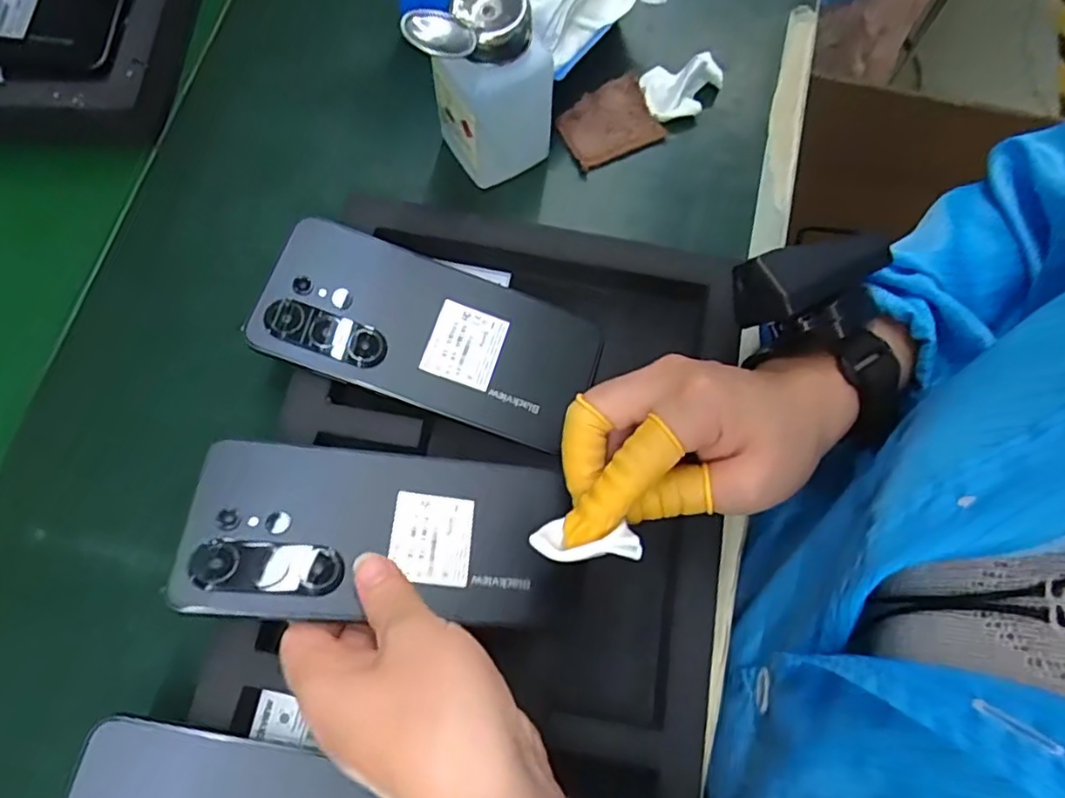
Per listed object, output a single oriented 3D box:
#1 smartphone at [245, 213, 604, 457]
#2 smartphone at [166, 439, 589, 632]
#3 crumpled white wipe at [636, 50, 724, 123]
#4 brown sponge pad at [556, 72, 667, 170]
[{"bbox_3d":[-0.051,-0.034,0.332,0.165,0.005,0.077,19,73,-6],"label":"smartphone"},{"bbox_3d":[-0.062,0.058,0.289,0.165,0.004,0.077,7,57,-12],"label":"smartphone"},{"bbox_3d":[0.091,-0.199,0.405,0.041,0.019,0.041,33,76,11],"label":"crumpled white wipe"},{"bbox_3d":[0.048,-0.173,0.403,0.056,0.011,0.045,-25,73,-7],"label":"brown sponge pad"}]

